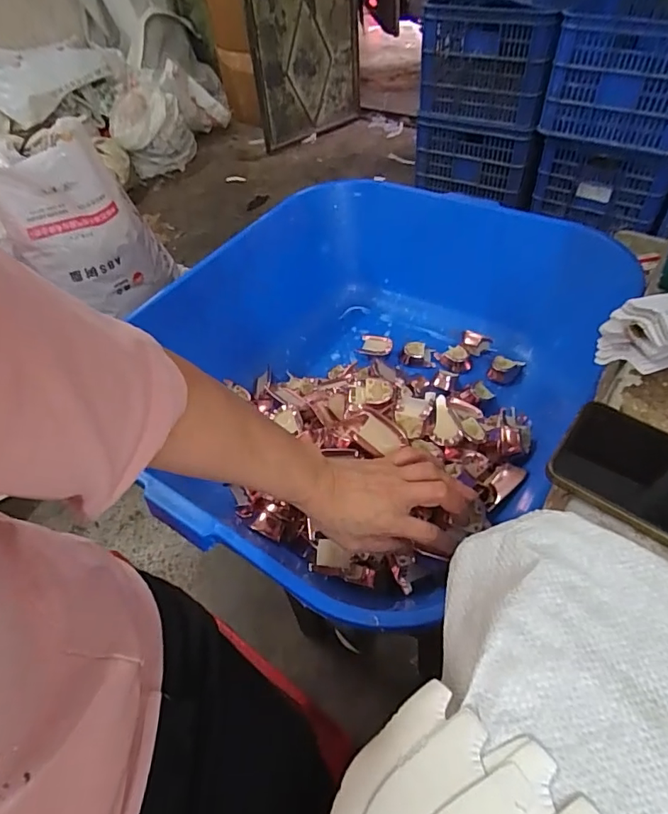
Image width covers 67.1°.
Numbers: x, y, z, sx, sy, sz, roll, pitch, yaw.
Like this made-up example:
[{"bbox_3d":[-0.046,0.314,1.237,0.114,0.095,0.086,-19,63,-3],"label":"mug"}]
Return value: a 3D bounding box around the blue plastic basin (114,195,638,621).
[{"bbox_3d":[0.052,-0.045,0.640,0.459,0.189,0.611,20,54,20],"label":"blue plastic basin"}]

